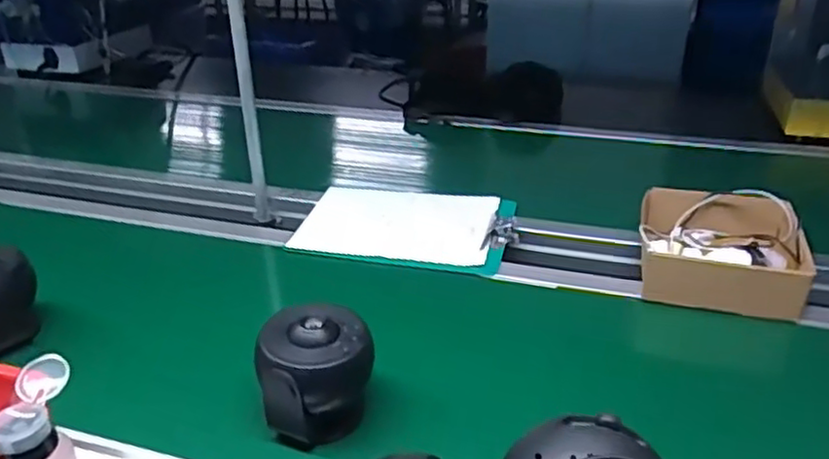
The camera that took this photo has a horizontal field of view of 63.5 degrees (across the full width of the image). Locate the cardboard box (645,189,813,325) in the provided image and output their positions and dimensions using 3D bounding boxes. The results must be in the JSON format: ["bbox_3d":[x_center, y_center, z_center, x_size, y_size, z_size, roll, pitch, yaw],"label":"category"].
[{"bbox_3d":[0.416,0.024,0.924,0.200,0.089,0.187,7,29,15],"label":"cardboard box"}]

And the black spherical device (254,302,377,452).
[{"bbox_3d":[-0.098,0.150,0.691,0.112,0.122,0.092,-5,28,-7],"label":"black spherical device"}]

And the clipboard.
[{"bbox_3d":[-0.005,-0.012,1.088,0.329,0.026,0.233,5,30,11],"label":"clipboard"}]

